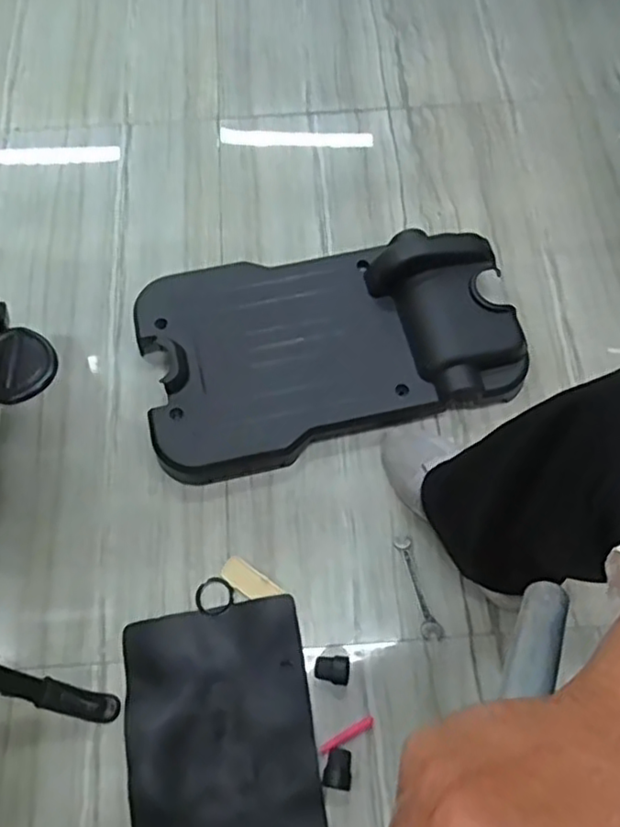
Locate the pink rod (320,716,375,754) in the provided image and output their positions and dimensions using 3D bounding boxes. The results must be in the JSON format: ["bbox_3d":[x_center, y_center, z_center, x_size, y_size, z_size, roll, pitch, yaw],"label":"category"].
[{"bbox_3d":[0.041,0.348,0.702,0.065,0.006,0.010,-27,70,-10],"label":"pink rod"}]

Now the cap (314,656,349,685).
[{"bbox_3d":[0.024,0.279,0.709,0.038,0.018,0.029,4,68,3],"label":"cap"}]

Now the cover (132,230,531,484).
[{"bbox_3d":[0.018,-0.099,0.827,0.452,0.079,0.274,-15,68,-5],"label":"cover"}]

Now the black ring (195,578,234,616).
[{"bbox_3d":[-0.110,0.210,0.744,0.041,0.004,0.043,0,68,1],"label":"black ring"}]

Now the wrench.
[{"bbox_3d":[0.124,0.200,0.745,0.023,0.004,0.116,-15,68,-5],"label":"wrench"}]

